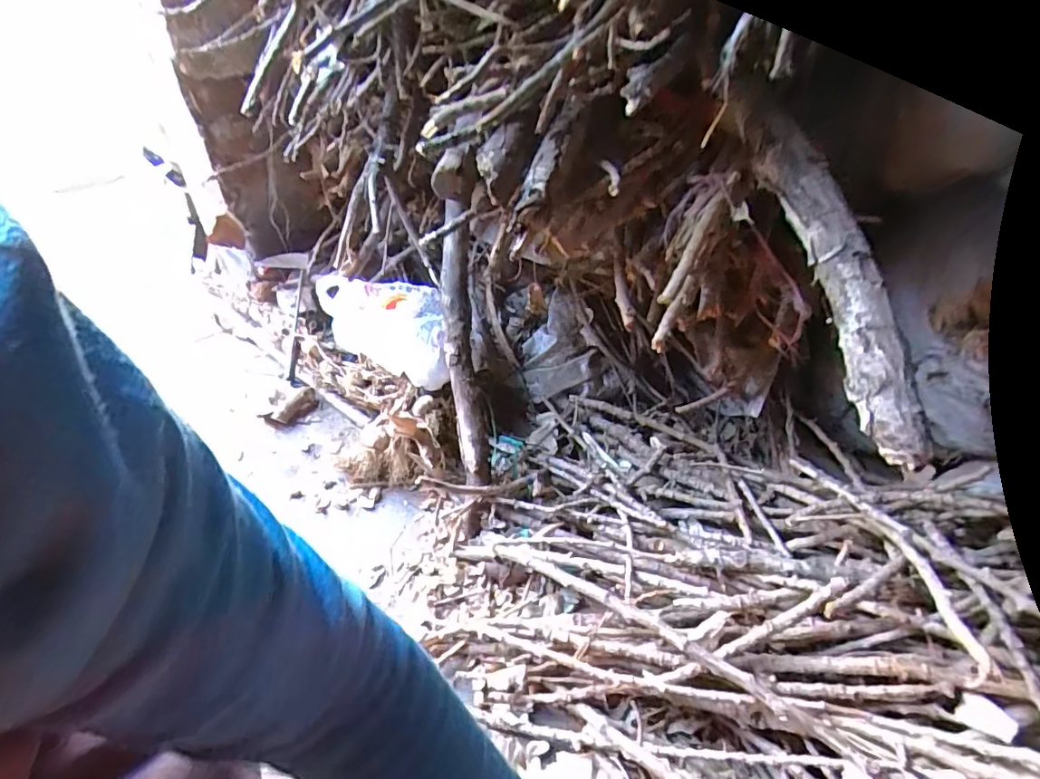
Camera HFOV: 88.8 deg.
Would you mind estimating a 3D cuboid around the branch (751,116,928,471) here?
[{"bbox_3d":[0.290,-0.103,0.490,0.043,0.056,0.352,-4,68,-9],"label":"branch"}]

